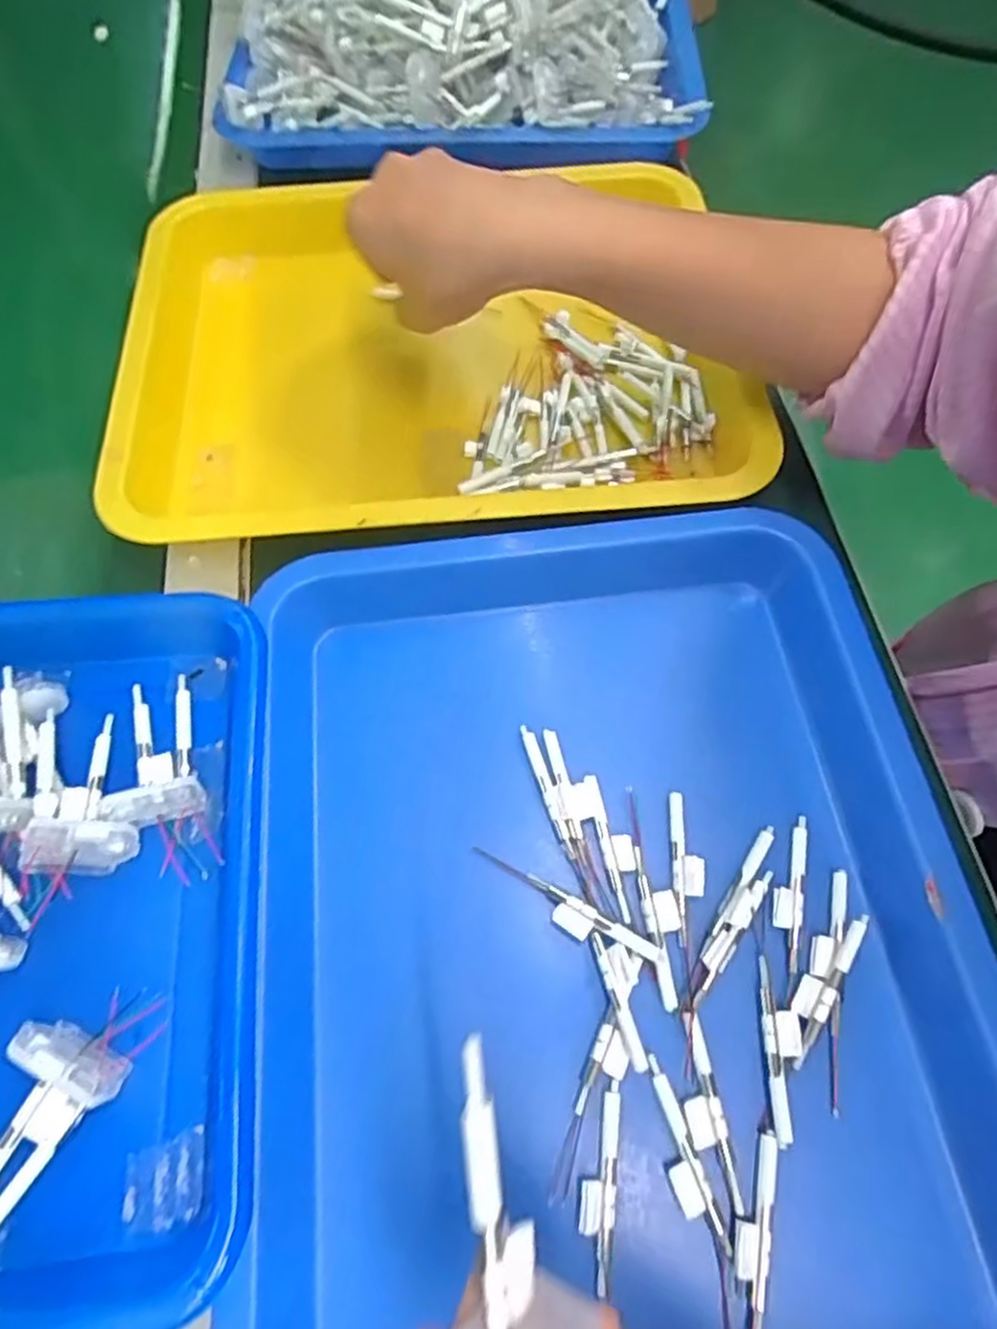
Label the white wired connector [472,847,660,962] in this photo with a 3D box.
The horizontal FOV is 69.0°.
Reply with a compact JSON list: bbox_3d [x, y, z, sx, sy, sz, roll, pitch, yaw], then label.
[{"bbox_3d":[0.024,0.095,0.283,0.079,0.006,0.013,25,66,25],"label":"white wired connector"}]

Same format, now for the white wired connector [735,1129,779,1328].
[{"bbox_3d":[0.084,0.186,0.236,0.011,0.004,0.058,12,65,8],"label":"white wired connector"}]

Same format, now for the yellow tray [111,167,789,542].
[{"bbox_3d":[-0.035,-0.174,0.410,0.334,0.042,0.259,-4,64,0],"label":"yellow tray"}]

